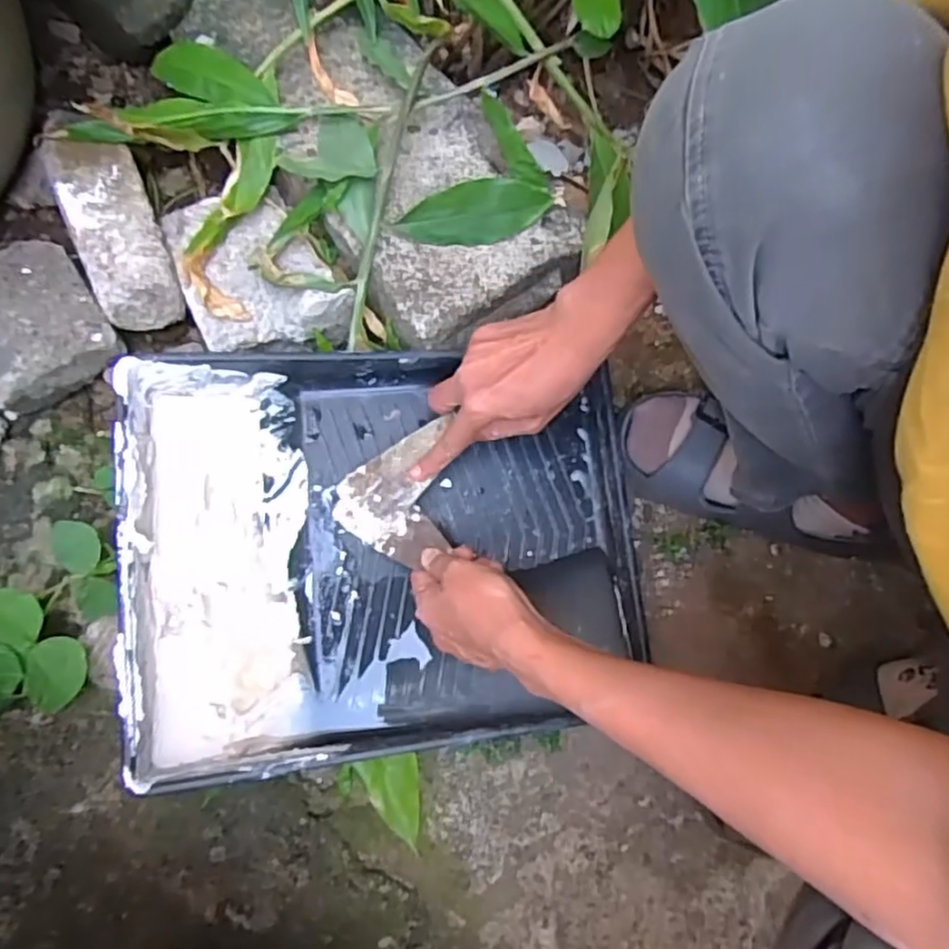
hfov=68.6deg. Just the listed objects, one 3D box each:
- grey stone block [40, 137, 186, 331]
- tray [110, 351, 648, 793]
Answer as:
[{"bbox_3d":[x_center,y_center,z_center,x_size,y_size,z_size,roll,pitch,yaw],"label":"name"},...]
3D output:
[{"bbox_3d":[-0.288,-0.199,0.552,0.068,0.050,0.164,-24,86,-6],"label":"grey stone block"},{"bbox_3d":[-0.056,0.051,0.498,0.349,0.082,0.272,-4,78,-9],"label":"tray"}]

